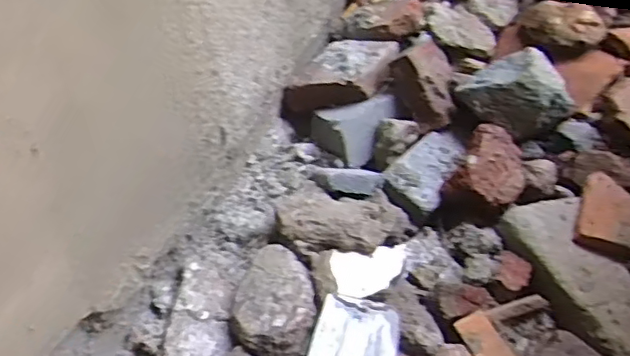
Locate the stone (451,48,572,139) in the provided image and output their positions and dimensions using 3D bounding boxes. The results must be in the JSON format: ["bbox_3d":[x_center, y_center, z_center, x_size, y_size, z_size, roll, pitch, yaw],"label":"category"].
[{"bbox_3d":[0.254,-0.113,0.787,0.109,0.065,0.117,-2,58,3],"label":"stone"}]

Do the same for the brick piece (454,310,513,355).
[{"bbox_3d":[0.183,0.179,0.636,0.034,0.013,0.088,-25,59,-11],"label":"brick piece"}]

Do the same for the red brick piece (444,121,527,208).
[{"bbox_3d":[0.214,-0.009,0.752,0.081,0.041,0.106,27,64,20],"label":"red brick piece"}]

